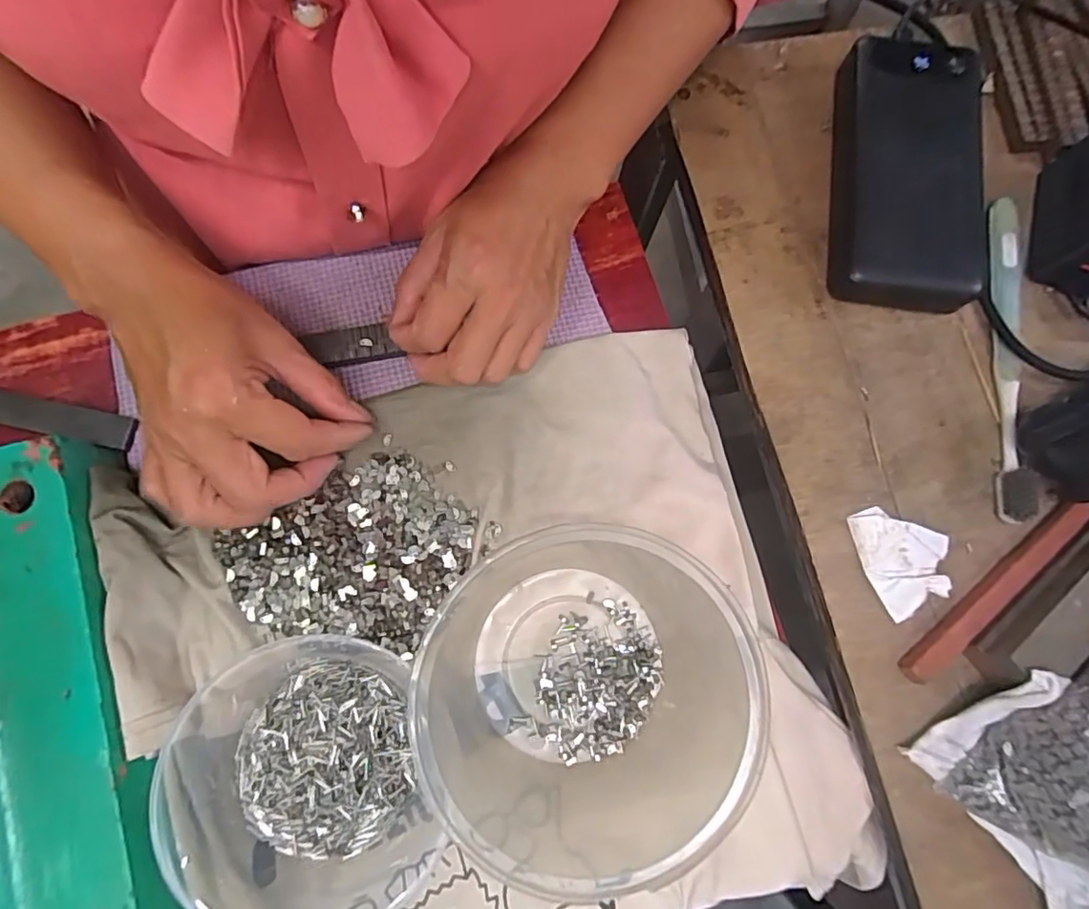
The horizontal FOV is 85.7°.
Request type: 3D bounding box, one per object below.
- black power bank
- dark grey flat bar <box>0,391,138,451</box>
[{"bbox_3d":[0.203,-0.162,0.327,0.075,0.023,0.163,7,80,2],"label":"black power bank"},{"bbox_3d":[-0.268,-0.020,0.314,0.100,0.011,0.017,12,80,3],"label":"dark grey flat bar"}]

